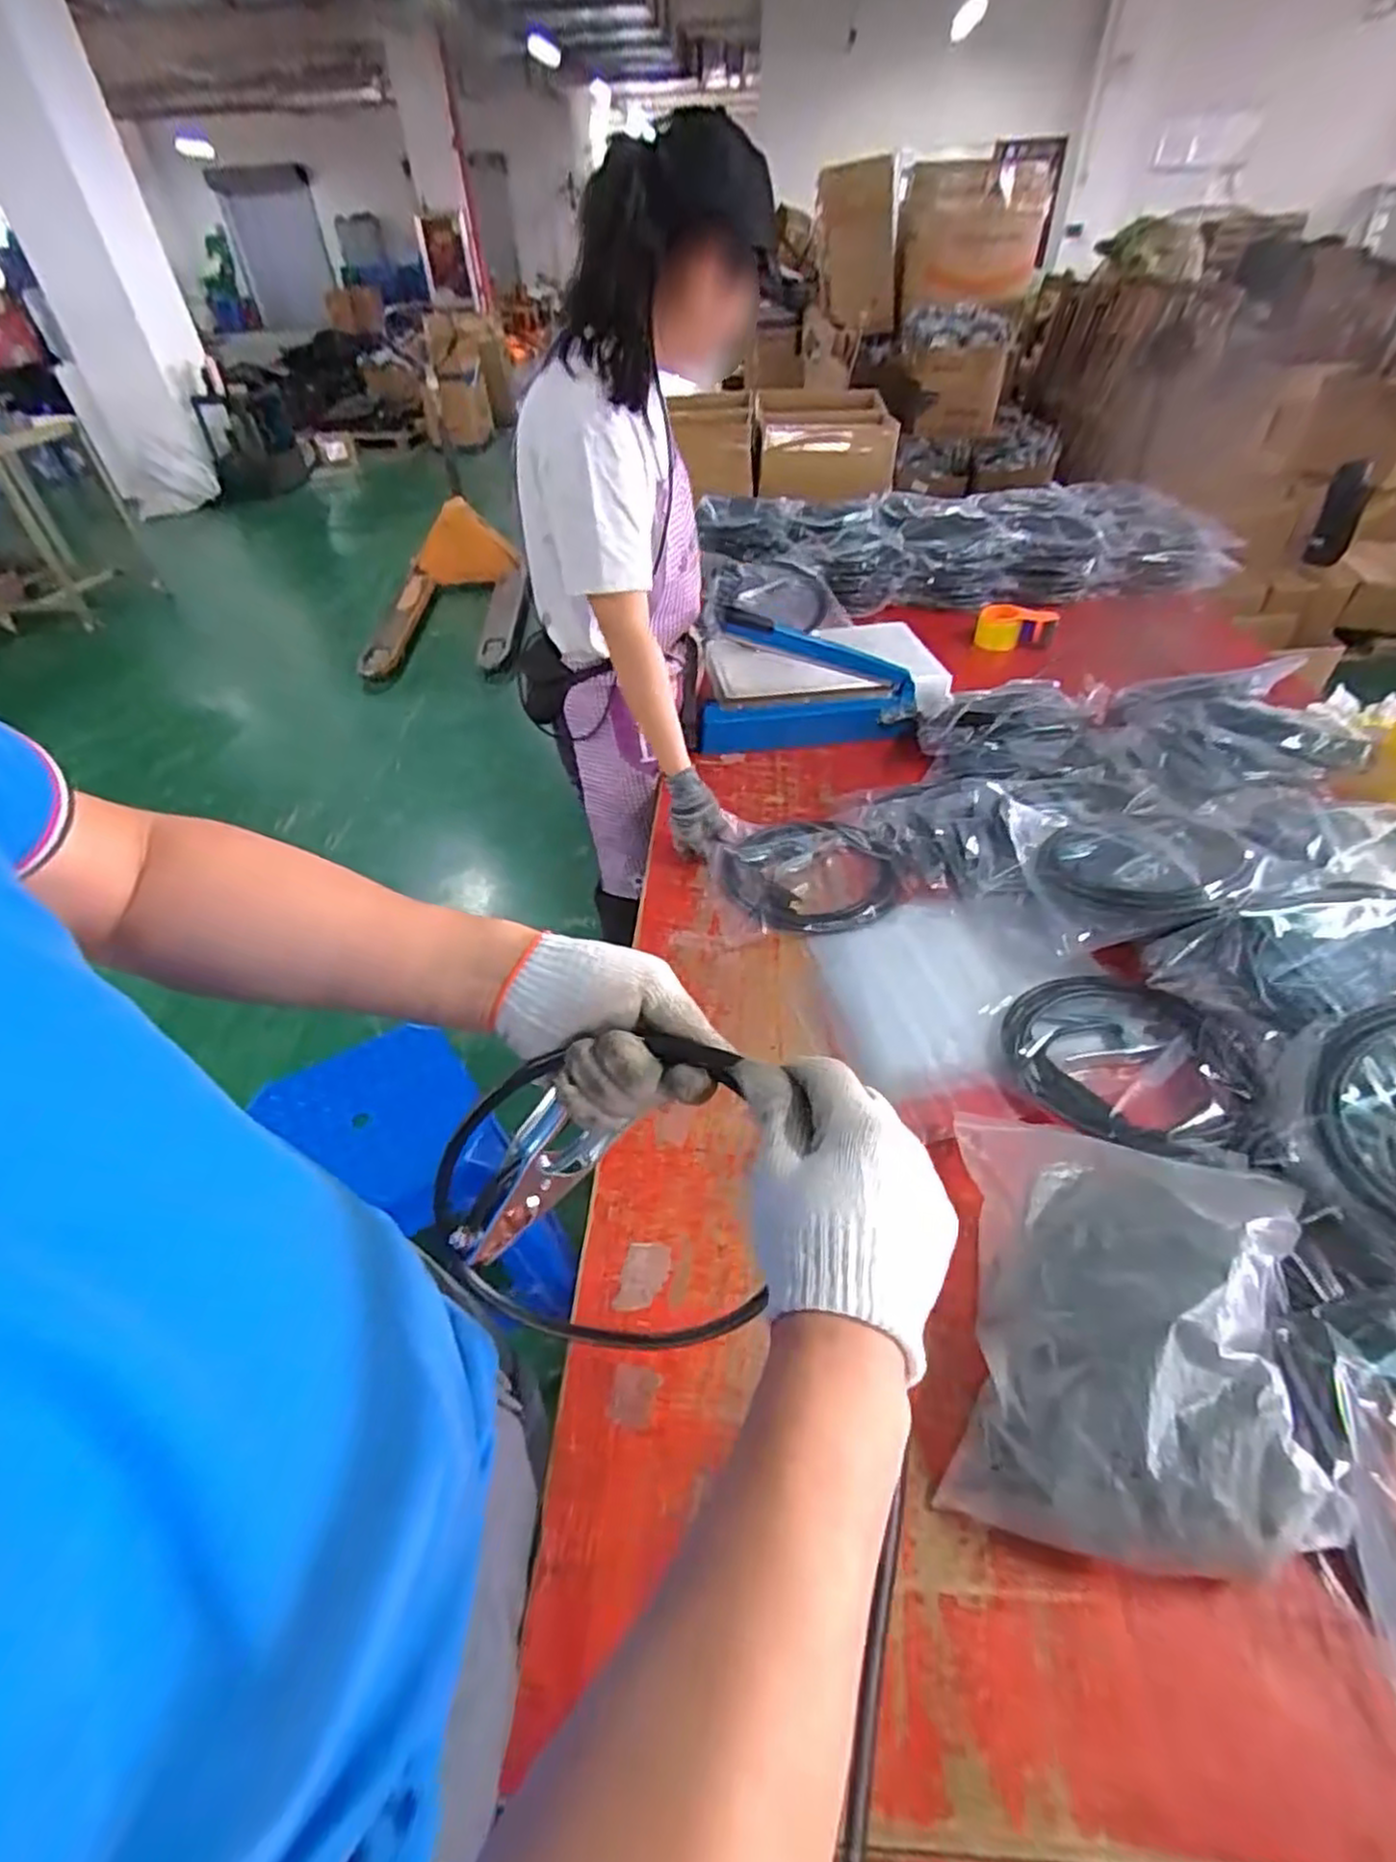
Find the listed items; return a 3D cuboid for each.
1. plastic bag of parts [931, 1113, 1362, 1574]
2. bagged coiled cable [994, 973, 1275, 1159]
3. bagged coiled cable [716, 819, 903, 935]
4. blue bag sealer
[{"bbox_3d":[0.345,0.300,0.593,0.249,0.102,0.335,10,45,14],"label":"plastic bag of parts"},{"bbox_3d":[0.461,0.129,0.778,0.242,0.048,0.227,-2,43,2],"label":"bagged coiled cable"},{"bbox_3d":[0.154,-0.092,1.047,0.232,0.036,0.249,-2,43,2],"label":"bagged coiled cable"},{"bbox_3d":[0.190,-0.438,1.290,0.384,0.206,0.108,-1,43,2],"label":"blue bag sealer"}]

